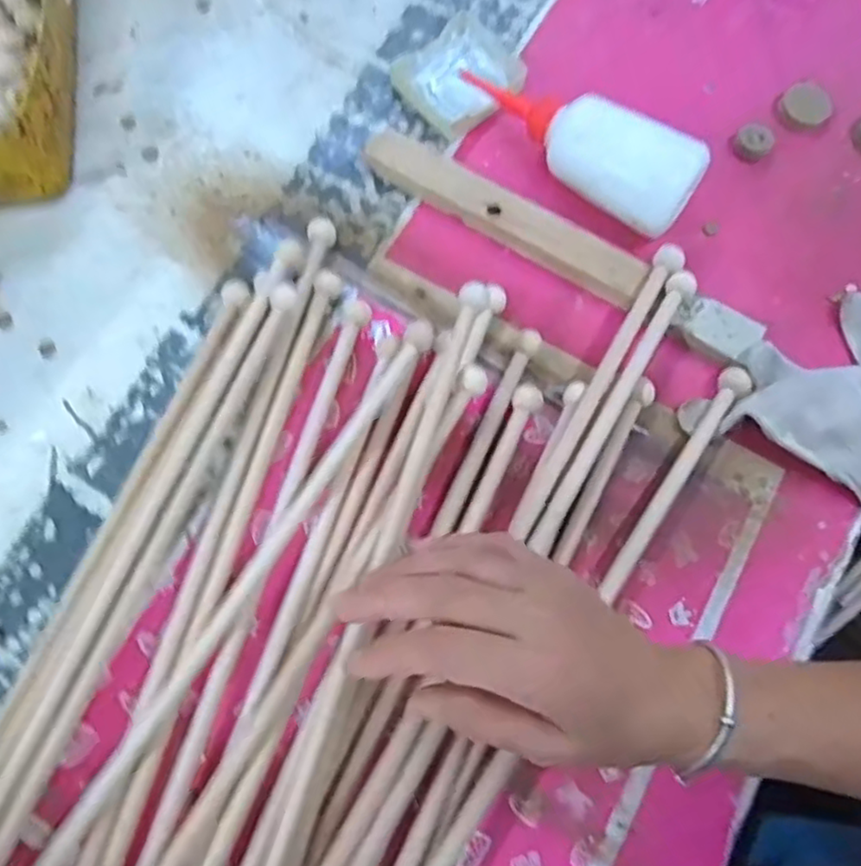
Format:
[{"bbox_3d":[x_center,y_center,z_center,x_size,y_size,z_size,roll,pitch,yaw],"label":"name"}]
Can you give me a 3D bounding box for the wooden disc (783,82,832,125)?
[{"bbox_3d":[0.275,-0.241,0.495,0.034,0.005,0.033,1,75,-2],"label":"wooden disc"}]

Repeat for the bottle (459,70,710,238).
[{"bbox_3d":[0.096,-0.204,0.460,0.181,0.056,0.048,38,77,9],"label":"bottle"}]

